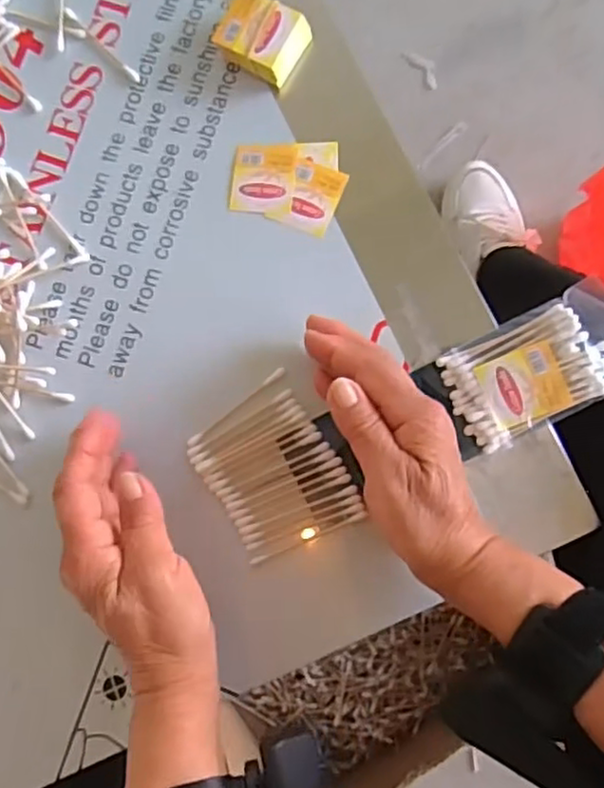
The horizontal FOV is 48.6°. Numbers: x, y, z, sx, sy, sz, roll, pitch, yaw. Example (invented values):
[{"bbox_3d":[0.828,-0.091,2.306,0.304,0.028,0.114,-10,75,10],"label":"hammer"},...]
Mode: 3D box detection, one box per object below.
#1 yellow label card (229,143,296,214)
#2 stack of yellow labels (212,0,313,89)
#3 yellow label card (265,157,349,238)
[{"bbox_3d":[-0.024,-0.136,0.420,0.039,0.004,0.043,6,83,6],"label":"yellow label card"},{"bbox_3d":[-0.024,-0.223,0.420,0.050,0.024,0.040,26,86,8],"label":"stack of yellow labels"},{"bbox_3d":[0.004,-0.123,0.414,0.036,0.004,0.043,22,85,8],"label":"yellow label card"}]

